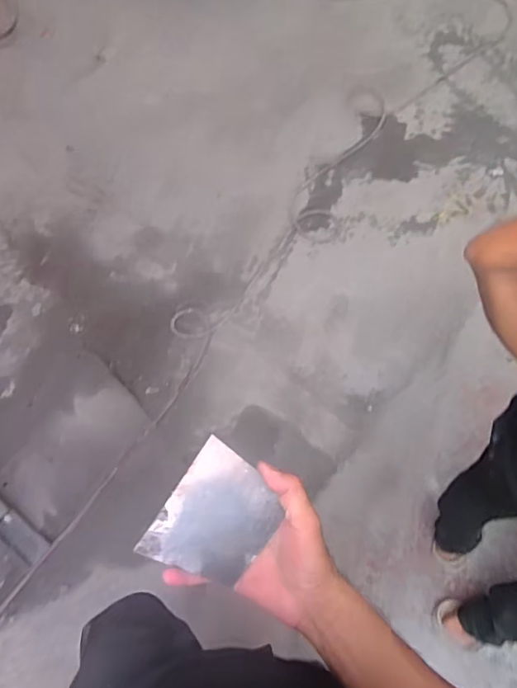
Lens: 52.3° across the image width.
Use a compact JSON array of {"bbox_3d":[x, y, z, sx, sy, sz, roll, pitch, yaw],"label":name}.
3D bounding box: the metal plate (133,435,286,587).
[{"bbox_3d":[-0.039,0.159,0.474,0.090,0.005,0.129,32,103,-6],"label":"metal plate"}]

